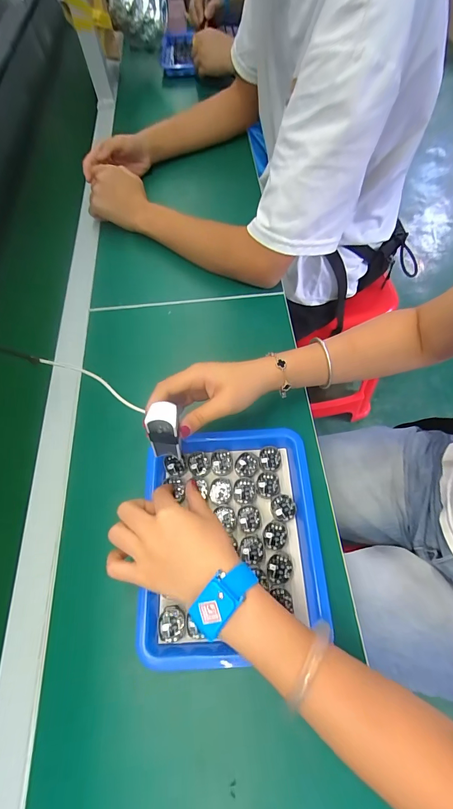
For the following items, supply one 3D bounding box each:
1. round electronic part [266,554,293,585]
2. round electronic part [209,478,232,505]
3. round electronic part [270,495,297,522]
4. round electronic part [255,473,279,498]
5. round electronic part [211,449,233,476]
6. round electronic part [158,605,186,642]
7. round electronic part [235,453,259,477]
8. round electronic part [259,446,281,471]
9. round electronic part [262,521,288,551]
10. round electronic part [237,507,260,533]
[{"bbox_3d":[0.053,0.162,0.338,0.026,0.004,0.026,0,69,-1],"label":"round electronic part"},{"bbox_3d":[-0.007,0.095,0.376,0.025,0.004,0.028,1,69,-1],"label":"round electronic part"},{"bbox_3d":[0.061,0.111,0.367,0.026,0.005,0.027,0,69,-1],"label":"round electronic part"},{"bbox_3d":[0.045,0.088,0.376,0.025,0.004,0.027,0,69,-1],"label":"round electronic part"},{"bbox_3d":[-0.006,0.064,0.390,0.024,0.004,0.030,-5,69,-3],"label":"round electronic part"},{"bbox_3d":[-0.050,0.205,0.321,0.024,0.007,0.029,-4,69,-3],"label":"round electronic part"},{"bbox_3d":[0.023,0.067,0.387,0.026,0.004,0.027,0,69,-1],"label":"round electronic part"},{"bbox_3d":[0.049,0.061,0.390,0.024,0.004,0.029,-4,69,-3],"label":"round electronic part"},{"bbox_3d":[0.050,0.134,0.352,0.026,0.004,0.027,0,69,-1],"label":"round electronic part"},{"bbox_3d":[0.023,0.120,0.360,0.024,0.004,0.026,0,69,-1],"label":"round electronic part"}]

